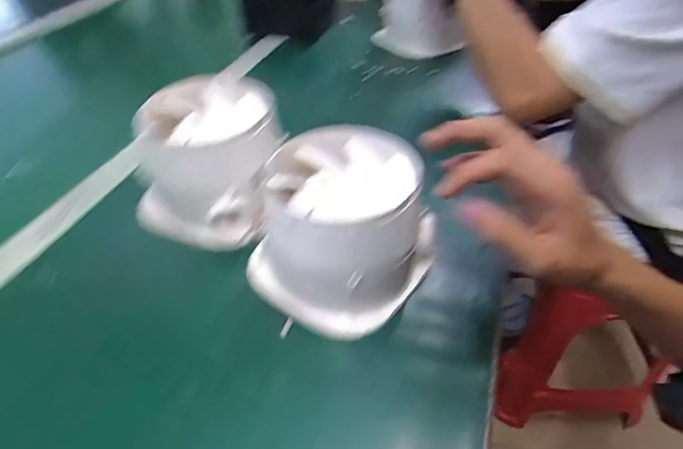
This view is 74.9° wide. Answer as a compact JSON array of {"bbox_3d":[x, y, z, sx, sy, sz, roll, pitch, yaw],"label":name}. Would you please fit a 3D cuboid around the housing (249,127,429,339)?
[{"bbox_3d":[0.004,0.003,0.354,0.129,0.104,0.118,13,44,14],"label":"housing"}]

